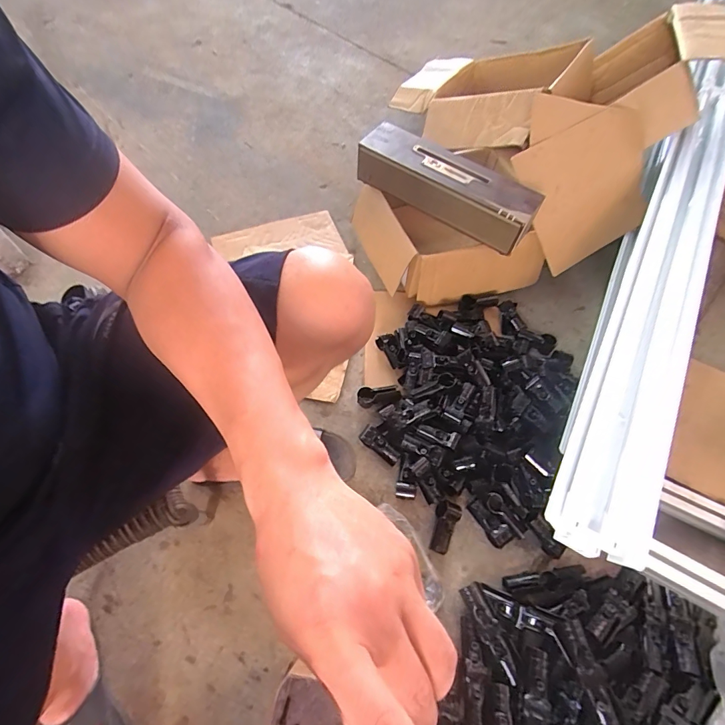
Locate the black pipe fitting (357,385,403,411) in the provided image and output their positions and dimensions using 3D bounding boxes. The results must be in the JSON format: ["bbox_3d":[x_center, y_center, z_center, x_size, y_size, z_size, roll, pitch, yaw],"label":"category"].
[{"bbox_3d":[0.033,0.067,0.759,0.084,0.035,0.042,2,61,-2],"label":"black pipe fitting"}]

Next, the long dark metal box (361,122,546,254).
[{"bbox_3d":[0.165,-0.362,0.804,0.383,0.079,0.110,36,65,16],"label":"long dark metal box"}]

